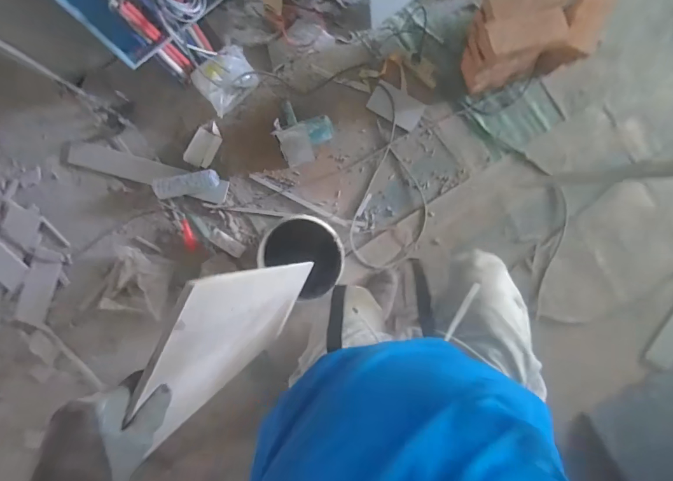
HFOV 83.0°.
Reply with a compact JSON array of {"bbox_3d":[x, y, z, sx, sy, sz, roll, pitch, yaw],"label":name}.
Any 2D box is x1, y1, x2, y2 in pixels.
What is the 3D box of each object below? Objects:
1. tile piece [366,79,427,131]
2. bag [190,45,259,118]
[{"bbox_3d":[0.211,-0.477,1.349,0.184,0.005,0.111,31,94,-1],"label":"tile piece"},{"bbox_3d":[-0.380,-0.556,1.297,0.195,0.092,0.149,-38,93,4],"label":"bag"}]

